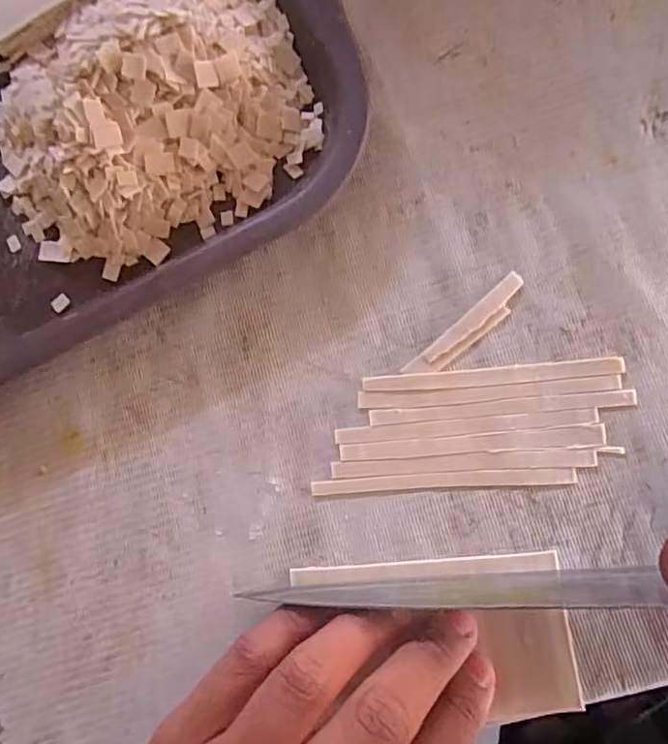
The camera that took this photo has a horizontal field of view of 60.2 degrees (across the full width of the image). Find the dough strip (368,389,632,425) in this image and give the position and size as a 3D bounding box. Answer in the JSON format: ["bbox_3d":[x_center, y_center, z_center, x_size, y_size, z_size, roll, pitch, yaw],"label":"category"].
[{"bbox_3d":[0.063,0.014,0.219,0.097,0.004,0.006,-6,82,6],"label":"dough strip"}]

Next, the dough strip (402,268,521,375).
[{"bbox_3d":[0.053,-0.016,0.225,0.057,0.004,0.012,-42,80,0],"label":"dough strip"}]

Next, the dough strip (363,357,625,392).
[{"bbox_3d":[0.060,0.002,0.221,0.096,0.004,0.007,-5,82,6],"label":"dough strip"}]

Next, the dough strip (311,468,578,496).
[{"bbox_3d":[0.041,0.041,0.219,0.097,0.004,0.006,-4,83,6],"label":"dough strip"}]

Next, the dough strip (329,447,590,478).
[{"bbox_3d":[0.048,0.034,0.218,0.097,0.004,0.007,-4,83,6],"label":"dough strip"}]

